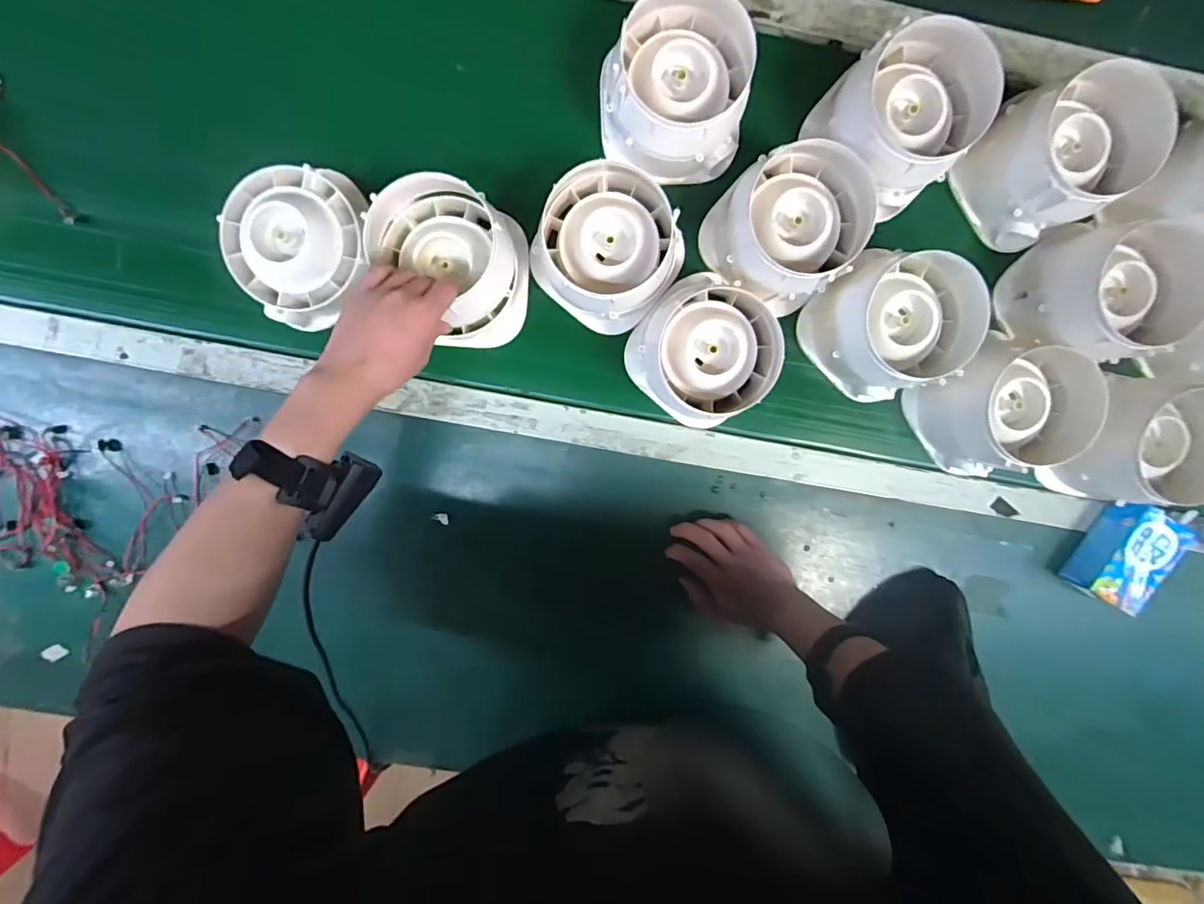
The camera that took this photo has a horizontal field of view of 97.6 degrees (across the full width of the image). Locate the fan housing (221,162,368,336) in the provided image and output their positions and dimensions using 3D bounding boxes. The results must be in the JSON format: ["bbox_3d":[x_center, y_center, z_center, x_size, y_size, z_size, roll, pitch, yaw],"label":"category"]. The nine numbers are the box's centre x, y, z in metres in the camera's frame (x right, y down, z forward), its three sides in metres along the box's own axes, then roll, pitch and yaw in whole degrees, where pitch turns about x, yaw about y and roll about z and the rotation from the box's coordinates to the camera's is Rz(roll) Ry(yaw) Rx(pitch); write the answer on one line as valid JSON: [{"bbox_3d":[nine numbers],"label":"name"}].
[{"bbox_3d":[-0.288,-0.201,0.510,0.130,0.059,0.131,0,98,-2],"label":"fan housing"}]

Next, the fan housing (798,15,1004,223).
[{"bbox_3d":[0.286,-0.316,0.497,0.144,0.091,0.135,-44,98,4],"label":"fan housing"}]

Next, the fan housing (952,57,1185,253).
[{"bbox_3d":[0.443,-0.285,0.508,0.137,0.088,0.130,-29,98,2],"label":"fan housing"}]

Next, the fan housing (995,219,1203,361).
[{"bbox_3d":[0.499,-0.162,0.526,0.123,0.107,0.129,0,98,-2],"label":"fan housing"}]

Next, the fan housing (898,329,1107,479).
[{"bbox_3d":[0.406,-0.043,0.531,0.121,0.093,0.129,-8,98,-1],"label":"fan housing"}]

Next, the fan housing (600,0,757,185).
[{"bbox_3d":[0.074,-0.335,0.482,0.122,0.098,0.128,16,97,-5],"label":"fan housing"}]

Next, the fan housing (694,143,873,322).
[{"bbox_3d":[0.182,-0.221,0.514,0.137,0.088,0.144,0,98,-2],"label":"fan housing"}]

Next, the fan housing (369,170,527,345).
[{"bbox_3d":[-0.143,-0.174,0.501,0.135,0.087,0.135,7,98,-3],"label":"fan housing"}]

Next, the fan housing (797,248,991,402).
[{"bbox_3d":[0.287,-0.126,0.519,0.135,0.097,0.130,0,98,-2],"label":"fan housing"}]

